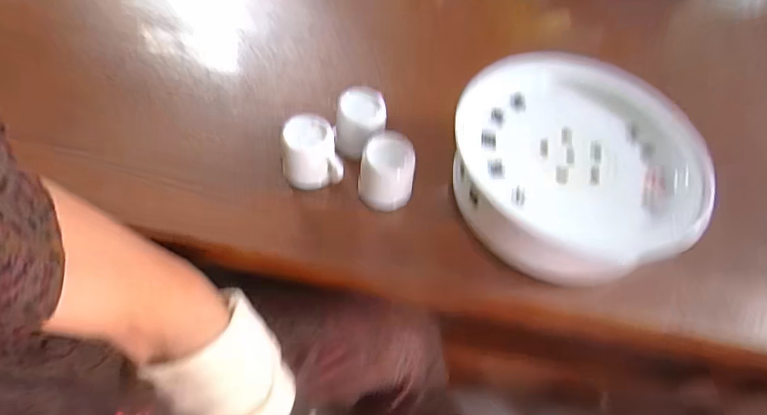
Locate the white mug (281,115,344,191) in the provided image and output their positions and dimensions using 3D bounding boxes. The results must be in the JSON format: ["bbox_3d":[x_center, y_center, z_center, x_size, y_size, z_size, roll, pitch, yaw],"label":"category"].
[{"bbox_3d":[-0.071,-0.055,0.434,0.060,0.058,0.049,0,58,-5],"label":"white mug"}]

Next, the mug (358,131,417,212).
[{"bbox_3d":[0.003,-0.032,0.432,0.053,0.054,0.048,8,57,0],"label":"mug"}]

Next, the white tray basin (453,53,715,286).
[{"bbox_3d":[0.178,-0.049,0.428,0.213,0.081,0.215,2,58,-3],"label":"white tray basin"}]

